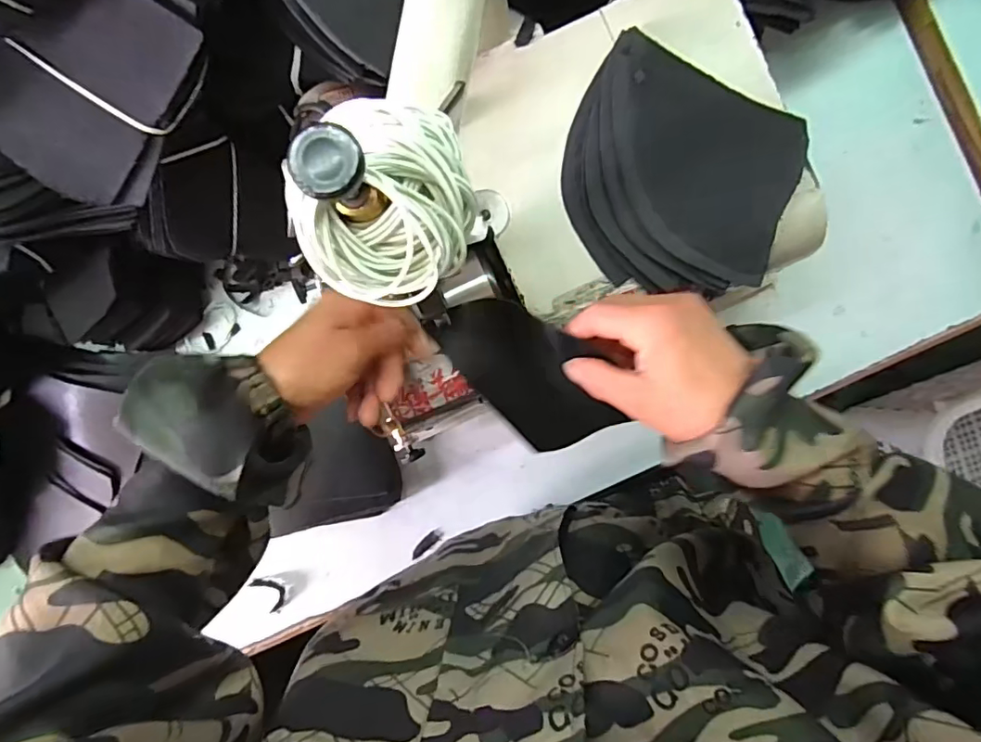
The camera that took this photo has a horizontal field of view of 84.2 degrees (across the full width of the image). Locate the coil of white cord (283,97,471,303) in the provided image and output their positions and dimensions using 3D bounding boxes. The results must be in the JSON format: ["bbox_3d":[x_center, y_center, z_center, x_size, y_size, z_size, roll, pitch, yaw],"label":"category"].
[{"bbox_3d":[-0.038,-0.063,0.199,0.060,0.030,0.072,-16,93,4],"label":"coil of white cord"}]

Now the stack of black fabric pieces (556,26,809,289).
[{"bbox_3d":[0.125,-0.131,0.370,0.154,0.025,0.143,28,95,1],"label":"stack of black fabric pieces"}]

